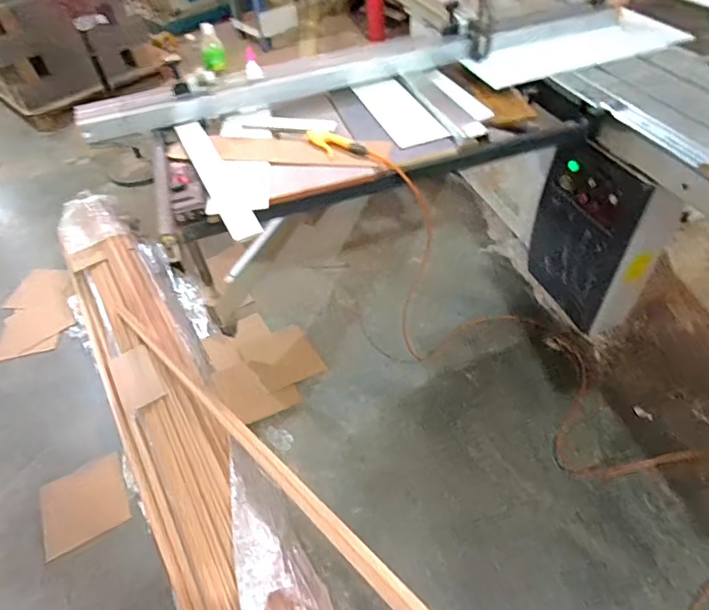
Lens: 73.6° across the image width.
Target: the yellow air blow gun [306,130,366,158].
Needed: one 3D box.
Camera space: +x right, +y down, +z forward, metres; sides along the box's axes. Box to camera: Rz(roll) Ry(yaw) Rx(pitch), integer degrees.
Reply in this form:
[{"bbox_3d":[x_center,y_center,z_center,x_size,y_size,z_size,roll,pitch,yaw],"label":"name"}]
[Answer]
[{"bbox_3d":[-0.052,-0.431,1.272,0.163,0.035,0.085,28,57,27],"label":"yellow air blow gun"}]

